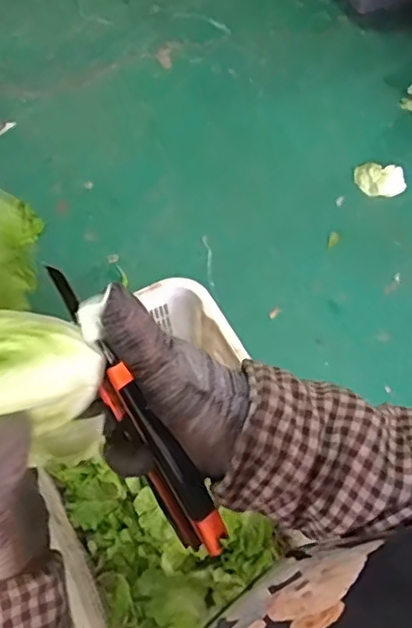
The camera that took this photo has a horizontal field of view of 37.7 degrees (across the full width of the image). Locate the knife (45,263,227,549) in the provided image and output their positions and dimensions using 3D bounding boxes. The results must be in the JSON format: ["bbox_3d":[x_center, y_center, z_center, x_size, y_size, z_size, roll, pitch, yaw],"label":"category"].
[{"bbox_3d":[-0.040,0.055,0.337,0.024,0.023,0.176,-31,95,-17],"label":"knife"}]

